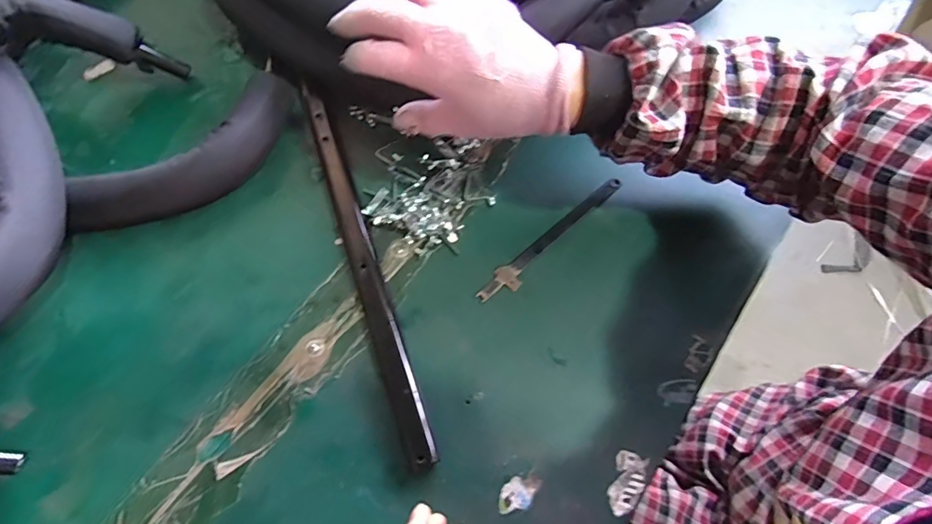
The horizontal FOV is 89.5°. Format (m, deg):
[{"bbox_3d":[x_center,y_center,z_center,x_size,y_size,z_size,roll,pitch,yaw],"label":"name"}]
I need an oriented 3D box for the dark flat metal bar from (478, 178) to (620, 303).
[{"bbox_3d":[0.078,-0.021,0.417,0.171,0.005,0.022,-40,72,-15],"label":"dark flat metal bar"}]

